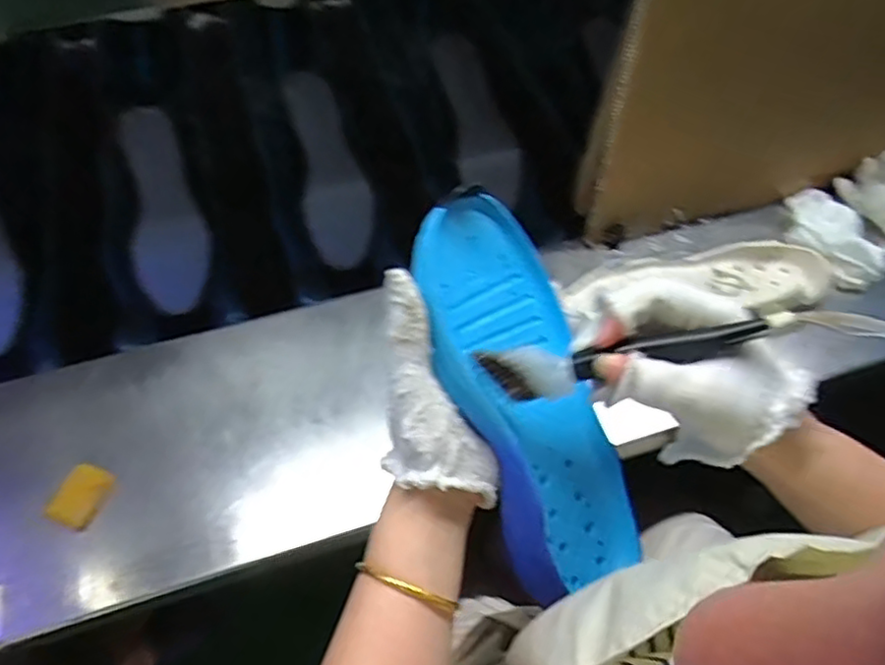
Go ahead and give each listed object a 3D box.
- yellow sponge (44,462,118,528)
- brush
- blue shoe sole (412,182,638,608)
[{"bbox_3d":[-0.303,0.136,0.554,0.032,0.015,0.049,19,58,12],"label":"yellow sponge"},{"bbox_3d":[0.098,0.011,0.353,0.157,0.029,0.021,-13,54,18],"label":"brush"},{"bbox_3d":[0.051,0.040,0.399,0.092,0.041,0.245,-22,94,-14],"label":"blue shoe sole"}]

